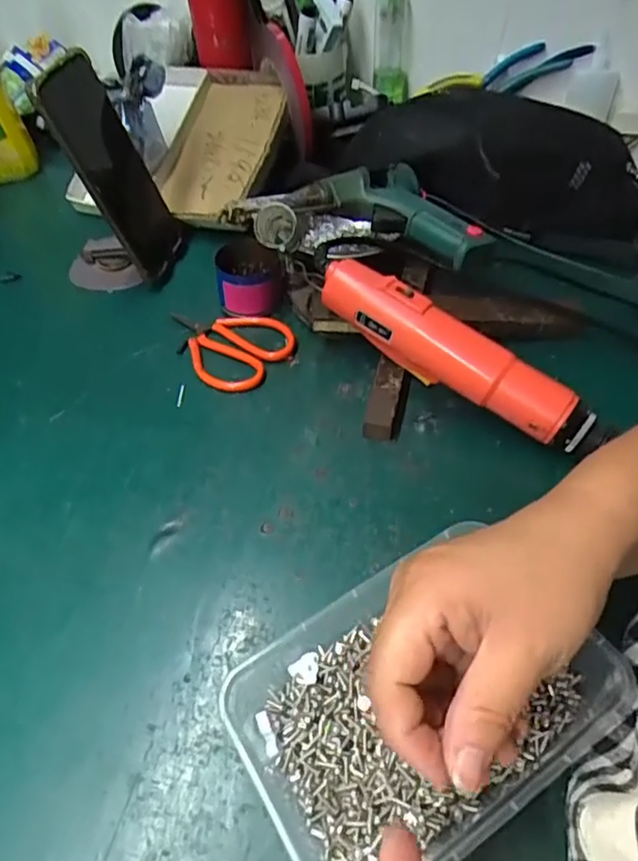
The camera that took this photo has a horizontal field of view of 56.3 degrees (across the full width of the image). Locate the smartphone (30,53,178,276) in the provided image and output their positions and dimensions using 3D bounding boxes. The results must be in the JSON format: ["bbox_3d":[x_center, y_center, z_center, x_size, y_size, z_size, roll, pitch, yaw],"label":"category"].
[{"bbox_3d":[-0.170,-0.216,0.501,0.013,0.168,0.077,0,52,27],"label":"smartphone"}]

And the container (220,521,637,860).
[{"bbox_3d":[0.049,0.127,0.285,0.171,0.038,0.119,-27,54,-19],"label":"container"}]

